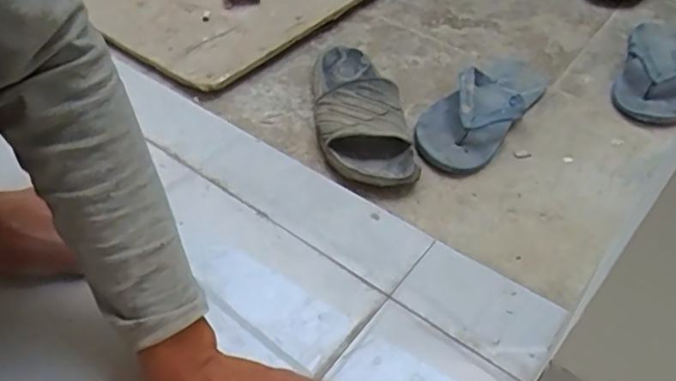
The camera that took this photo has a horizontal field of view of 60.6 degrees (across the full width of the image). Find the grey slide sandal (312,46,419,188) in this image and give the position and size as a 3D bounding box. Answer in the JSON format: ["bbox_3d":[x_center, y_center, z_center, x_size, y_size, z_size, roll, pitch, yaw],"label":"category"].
[{"bbox_3d":[0.025,-0.110,0.716,0.107,0.071,0.257,-3,47,-8],"label":"grey slide sandal"}]

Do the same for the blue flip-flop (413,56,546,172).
[{"bbox_3d":[0.191,-0.119,0.749,0.107,0.047,0.271,30,51,22],"label":"blue flip-flop"}]

